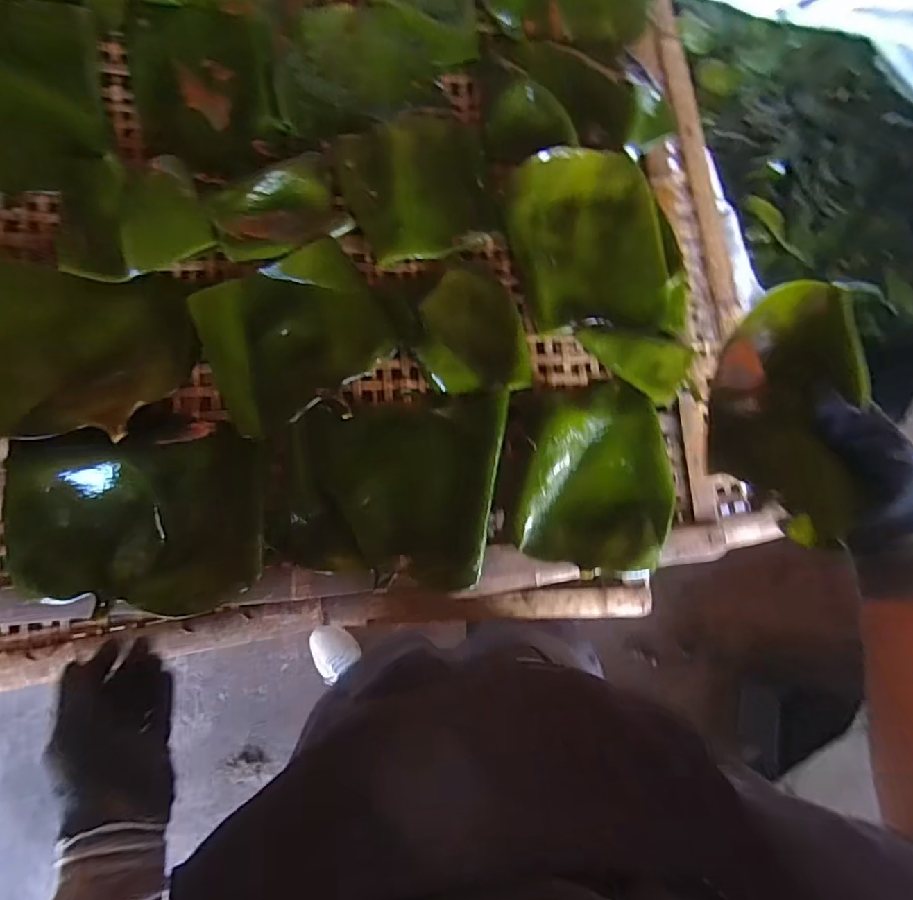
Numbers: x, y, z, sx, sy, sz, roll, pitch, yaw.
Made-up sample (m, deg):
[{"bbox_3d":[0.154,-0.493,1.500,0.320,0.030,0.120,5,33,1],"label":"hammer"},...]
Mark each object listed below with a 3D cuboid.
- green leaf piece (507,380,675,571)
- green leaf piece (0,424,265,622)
[{"bbox_3d":[0.146,0.027,0.586,0.168,0.019,0.193,-2,83,-5],"label":"green leaf piece"},{"bbox_3d":[-0.296,0.071,0.529,0.226,0.062,0.174,-1,83,-5],"label":"green leaf piece"}]

